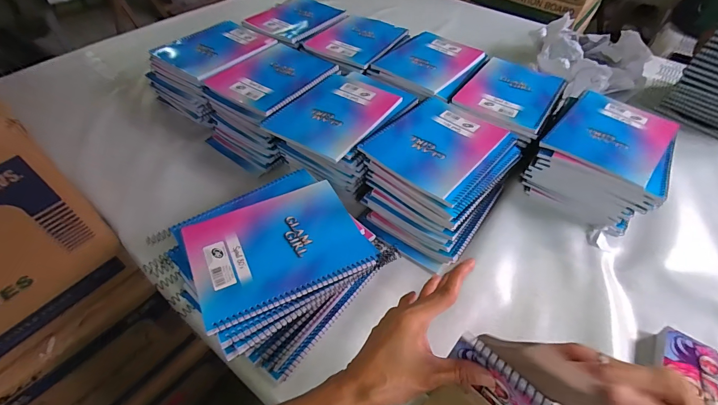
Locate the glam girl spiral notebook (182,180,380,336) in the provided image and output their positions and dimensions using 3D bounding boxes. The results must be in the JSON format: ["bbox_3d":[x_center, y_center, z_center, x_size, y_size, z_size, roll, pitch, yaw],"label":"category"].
[{"bbox_3d":[-0.098,0.050,0.417,0.196,0.015,0.154,-21,53,-19],"label":"glam girl spiral notebook"}]

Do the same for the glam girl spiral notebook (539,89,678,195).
[{"bbox_3d":[0.403,-0.109,0.544,0.150,0.014,0.199,36,57,25],"label":"glam girl spiral notebook"}]

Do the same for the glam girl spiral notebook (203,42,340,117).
[{"bbox_3d":[-0.154,-0.232,0.619,0.158,0.011,0.192,27,53,20],"label":"glam girl spiral notebook"}]

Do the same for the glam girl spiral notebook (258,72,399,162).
[{"bbox_3d":[-0.036,-0.147,0.554,0.152,0.011,0.199,30,54,21],"label":"glam girl spiral notebook"}]

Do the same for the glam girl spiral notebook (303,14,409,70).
[{"bbox_3d":[0.001,-0.358,0.736,0.159,0.008,0.216,26,53,19],"label":"glam girl spiral notebook"}]

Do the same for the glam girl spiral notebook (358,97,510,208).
[{"bbox_3d":[0.117,-0.093,0.513,0.149,0.012,0.191,34,56,24],"label":"glam girl spiral notebook"}]

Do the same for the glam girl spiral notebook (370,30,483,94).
[{"bbox_3d":[0.143,-0.289,0.685,0.160,0.008,0.206,32,55,23],"label":"glam girl spiral notebook"}]

